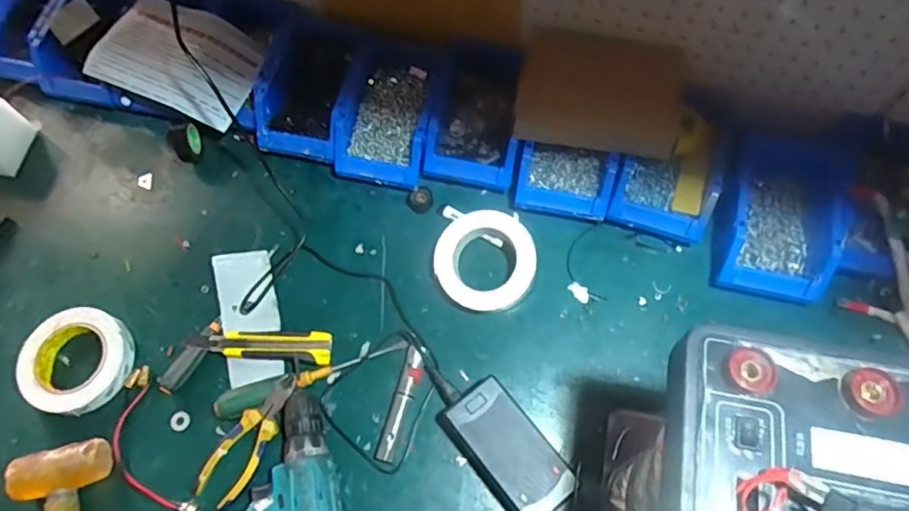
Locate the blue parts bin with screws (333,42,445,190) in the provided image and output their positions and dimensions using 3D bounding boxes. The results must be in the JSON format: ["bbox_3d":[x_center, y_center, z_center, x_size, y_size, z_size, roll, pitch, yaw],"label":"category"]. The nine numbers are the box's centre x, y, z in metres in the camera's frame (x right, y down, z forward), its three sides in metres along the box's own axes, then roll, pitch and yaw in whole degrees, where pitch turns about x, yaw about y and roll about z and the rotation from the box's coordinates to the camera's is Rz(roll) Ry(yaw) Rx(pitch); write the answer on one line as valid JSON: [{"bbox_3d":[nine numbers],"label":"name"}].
[{"bbox_3d":[-0.086,-0.186,0.789,0.114,0.073,0.188,9,68,6],"label":"blue parts bin with screws"}]

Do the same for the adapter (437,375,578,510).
[{"bbox_3d":[0.056,0.211,0.632,0.077,0.048,0.147,-37,71,-12],"label":"adapter"}]

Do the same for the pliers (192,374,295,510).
[{"bbox_3d":[-0.221,0.203,0.643,0.048,0.025,0.150,33,72,15],"label":"pliers"}]

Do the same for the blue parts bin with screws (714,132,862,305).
[{"bbox_3d":[0.382,-0.034,0.690,0.117,0.071,0.163,15,69,8],"label":"blue parts bin with screws"}]

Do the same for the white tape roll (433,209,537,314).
[{"bbox_3d":[0.037,0.007,0.702,0.116,0.037,0.117,-1,67,2],"label":"white tape roll"}]

